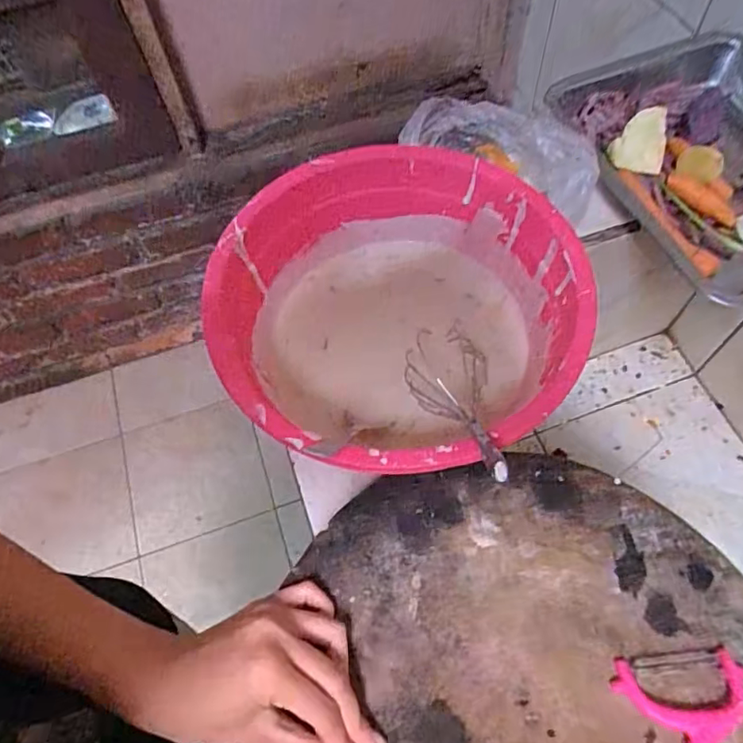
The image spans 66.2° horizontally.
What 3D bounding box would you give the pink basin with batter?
[{"bbox_3d":[0.019,-0.042,0.437,0.258,0.091,0.260,-1,61,2],"label":"pink basin with batter"}]

